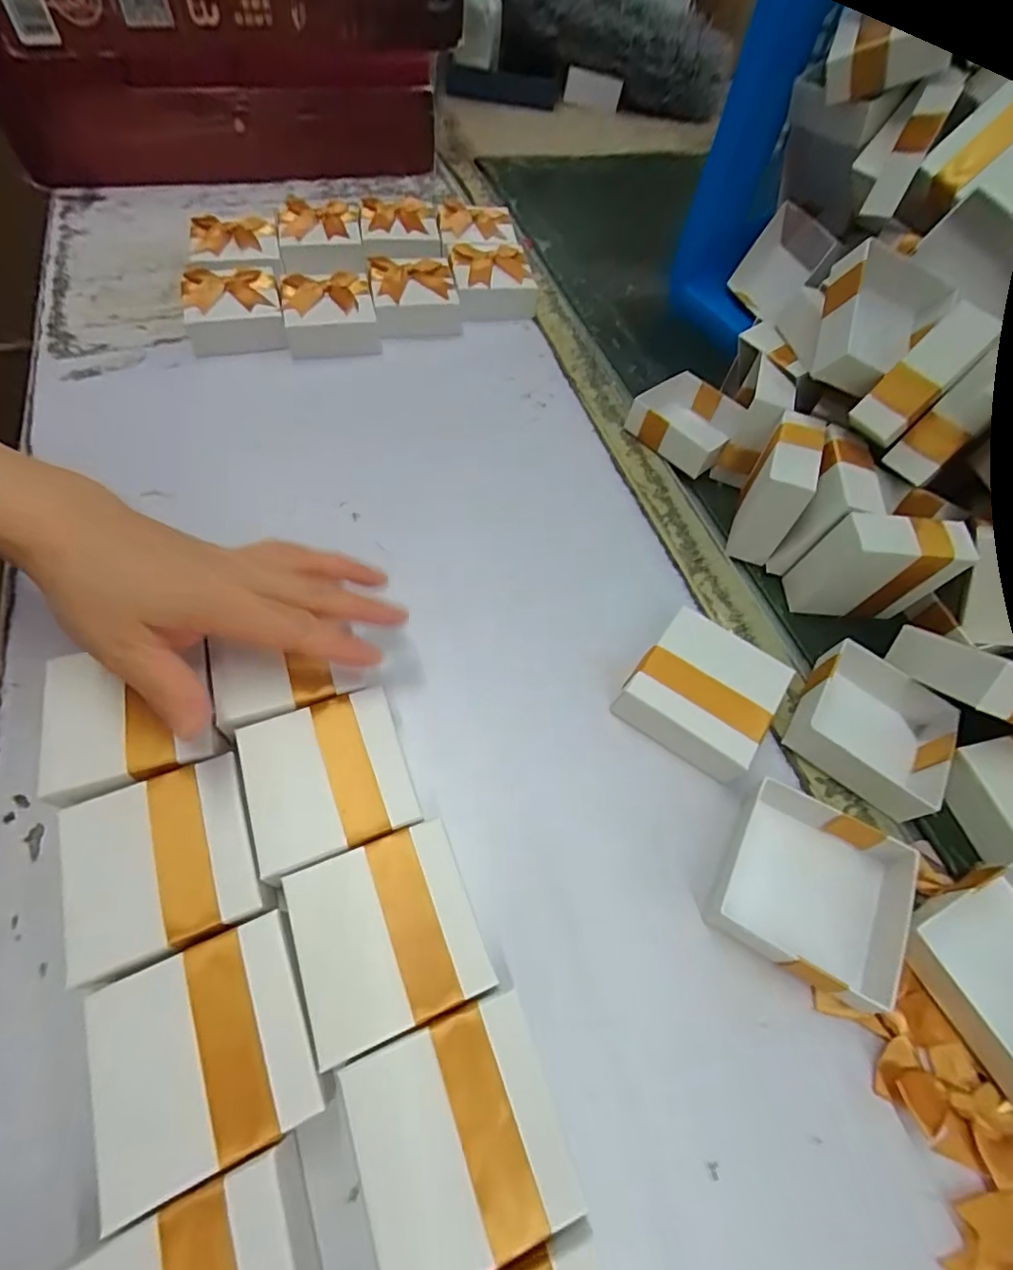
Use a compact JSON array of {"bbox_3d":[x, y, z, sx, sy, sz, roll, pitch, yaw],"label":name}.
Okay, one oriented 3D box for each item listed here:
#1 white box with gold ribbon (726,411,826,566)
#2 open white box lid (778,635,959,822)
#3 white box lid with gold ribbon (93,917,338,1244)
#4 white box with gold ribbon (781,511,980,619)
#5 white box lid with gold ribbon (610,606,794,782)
[{"bbox_3d":[0.179,-0.099,0.363,0.034,0.068,0.071,27,61,10],"label":"white box with gold ribbon"},{"bbox_3d":[0.201,0.050,0.299,0.073,0.027,0.074,34,62,13],"label":"open white box lid"},{"bbox_3d":[-0.110,0.155,0.206,0.070,0.022,0.069,-19,64,-16],"label":"white box lid with gold ribbon"},{"bbox_3d":[0.219,-0.040,0.329,0.072,0.068,0.027,2,60,-5],"label":"white box with gold ribbon"},{"bbox_3d":[0.106,0.031,0.297,0.068,0.027,0.066,36,63,14],"label":"white box lid with gold ribbon"}]

